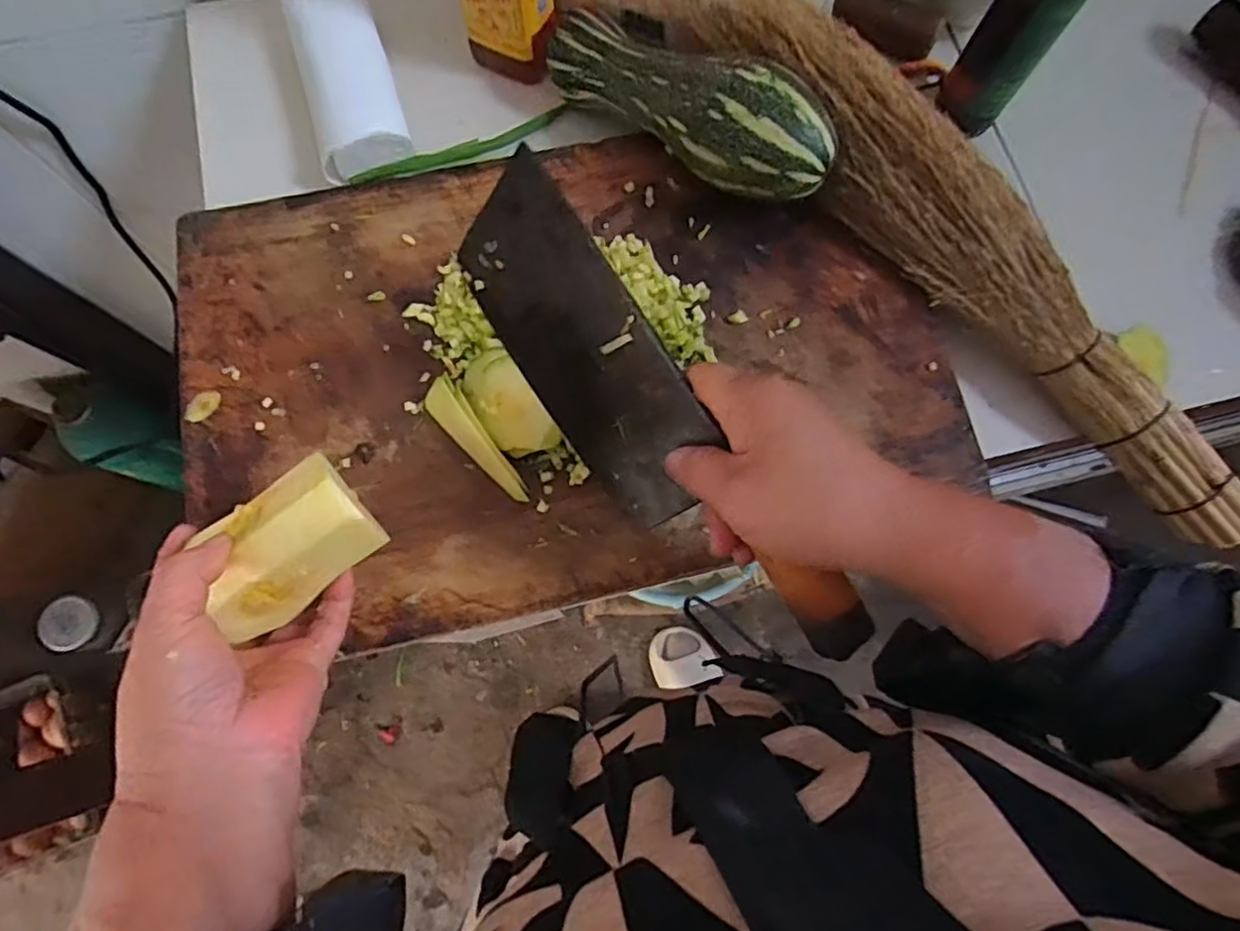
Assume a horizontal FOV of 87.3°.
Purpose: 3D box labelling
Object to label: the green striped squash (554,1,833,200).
[{"bbox_3d":[0.041,-0.240,0.422,0.212,0.060,0.063,38,77,22],"label":"green striped squash"}]

